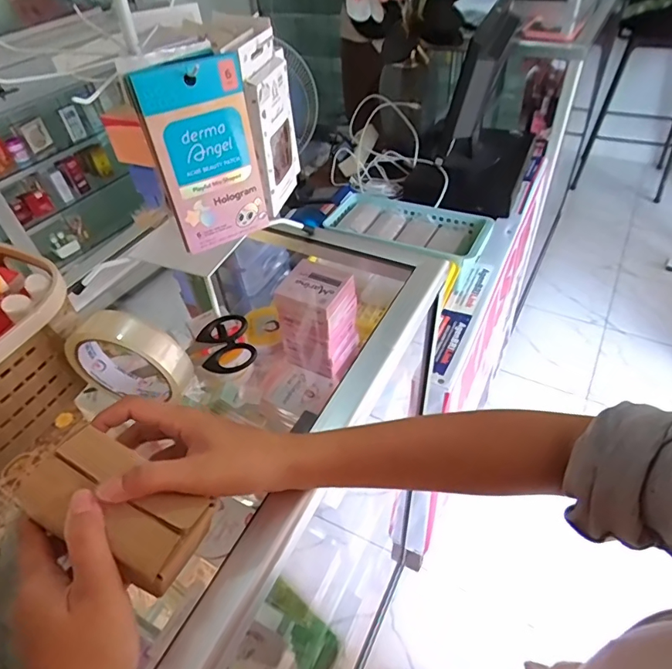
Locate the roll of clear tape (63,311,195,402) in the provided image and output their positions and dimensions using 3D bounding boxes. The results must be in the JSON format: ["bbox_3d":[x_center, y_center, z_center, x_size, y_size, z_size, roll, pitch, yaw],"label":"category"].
[{"bbox_3d":[-0.170,0.019,0.385,0.087,0.092,0.029,3,46,9],"label":"roll of clear tape"}]

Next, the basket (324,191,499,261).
[{"bbox_3d":[0.122,-0.198,0.909,0.325,0.072,0.146,20,51,24],"label":"basket"}]

